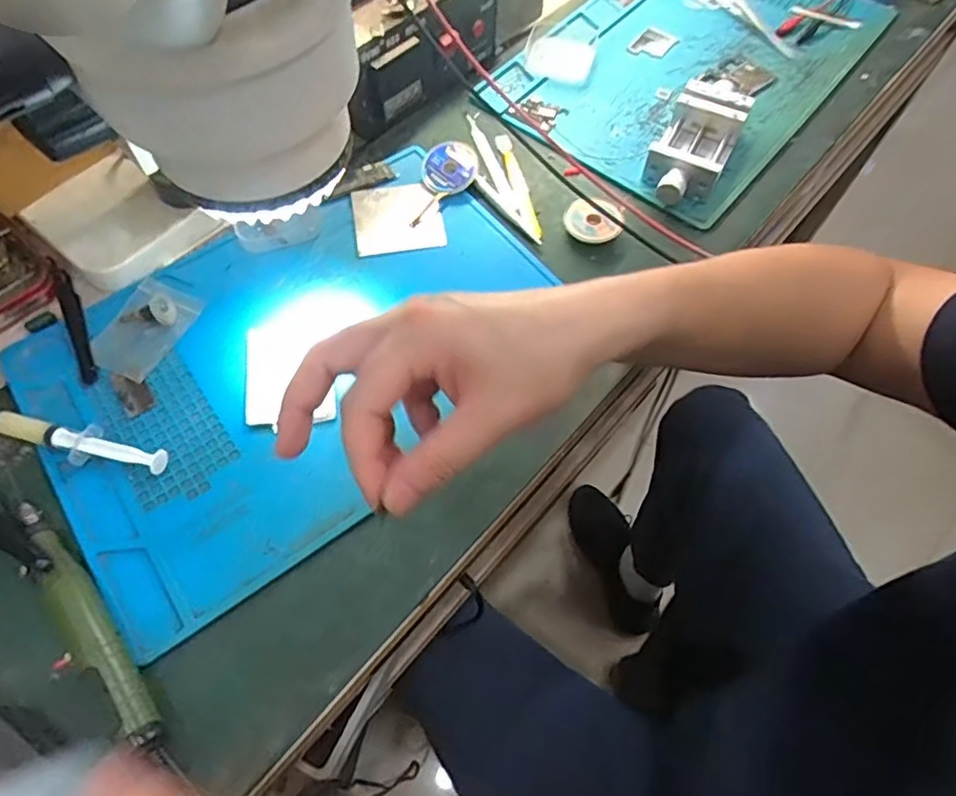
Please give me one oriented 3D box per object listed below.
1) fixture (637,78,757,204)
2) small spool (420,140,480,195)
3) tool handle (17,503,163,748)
[{"bbox_3d":[0.179,-0.209,0.490,0.058,0.036,0.136,25,65,12],"label":"fixture"},{"bbox_3d":[-0.023,-0.186,0.491,0.046,0.012,0.046,1,77,-3],"label":"small spool"},{"bbox_3d":[-0.209,0.113,0.318,0.017,0.019,0.156,-38,69,-18],"label":"tool handle"}]

